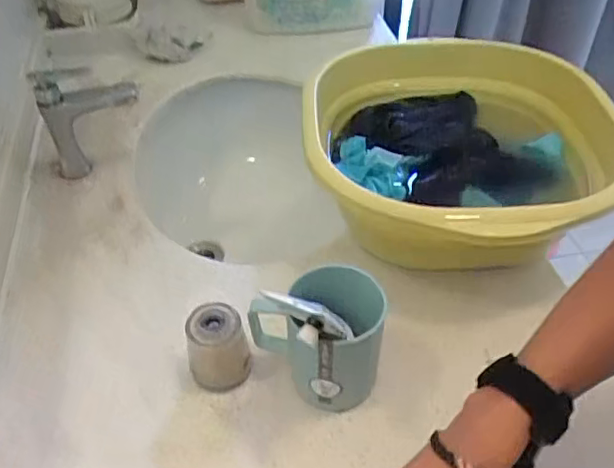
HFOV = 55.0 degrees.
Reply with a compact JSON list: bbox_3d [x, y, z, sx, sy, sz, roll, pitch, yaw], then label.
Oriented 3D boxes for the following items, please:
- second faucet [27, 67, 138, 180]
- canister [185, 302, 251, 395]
[{"bbox_3d":[-0.263,-0.138,0.728,0.116,0.134,0.036,-11,45,-9],"label":"second faucet"},{"bbox_3d":[-0.078,0.102,0.524,0.048,0.076,0.045,-1,45,1],"label":"canister"}]

